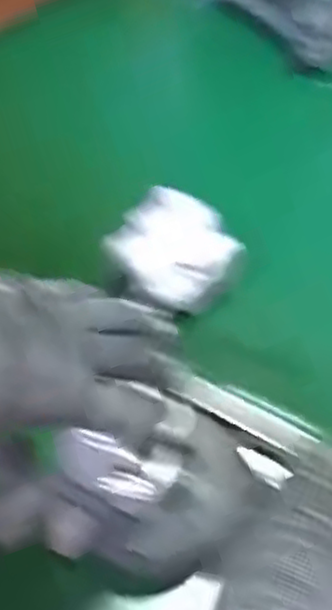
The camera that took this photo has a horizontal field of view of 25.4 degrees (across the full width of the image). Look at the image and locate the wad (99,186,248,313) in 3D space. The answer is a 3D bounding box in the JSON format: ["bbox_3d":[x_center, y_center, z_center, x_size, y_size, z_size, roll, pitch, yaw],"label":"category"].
[{"bbox_3d":[0.005,-0.036,0.531,0.071,0.058,0.081,37,54,24],"label":"wad"}]

